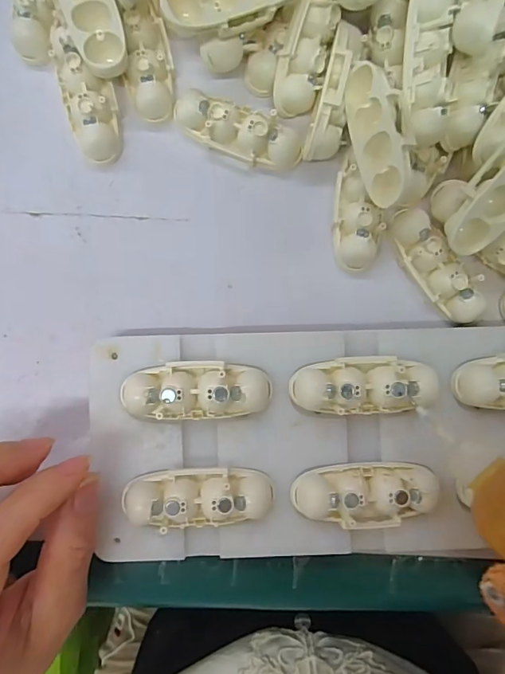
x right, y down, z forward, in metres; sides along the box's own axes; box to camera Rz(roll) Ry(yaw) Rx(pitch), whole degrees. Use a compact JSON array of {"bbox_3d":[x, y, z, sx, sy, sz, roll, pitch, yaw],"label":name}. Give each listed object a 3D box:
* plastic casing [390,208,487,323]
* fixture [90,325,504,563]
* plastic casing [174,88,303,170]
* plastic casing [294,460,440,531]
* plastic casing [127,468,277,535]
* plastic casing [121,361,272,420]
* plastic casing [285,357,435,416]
[{"bbox_3d":[0.088,-0.034,0.216,0.022,0.013,0.061,-37,90,-2],"label":"plastic casing"},{"bbox_3d":[0.088,0.047,0.196,0.311,0.035,0.102,-2,89,-2],"label":"fixture"},{"bbox_3d":[-0.006,-0.099,0.216,0.062,0.012,0.023,24,88,-1],"label":"plastic casing"},{"bbox_3d":[0.048,0.069,0.193,0.060,0.015,0.026,-3,89,-2],"label":"plastic casing"},{"bbox_3d":[-0.022,0.069,0.192,0.060,0.016,0.024,-1,89,-2],"label":"plastic casing"},{"bbox_3d":[-0.023,0.023,0.194,0.061,0.016,0.024,1,89,-2],"label":"plastic casing"},{"bbox_3d":[0.048,0.021,0.196,0.060,0.016,0.024,-2,89,-2],"label":"plastic casing"}]

